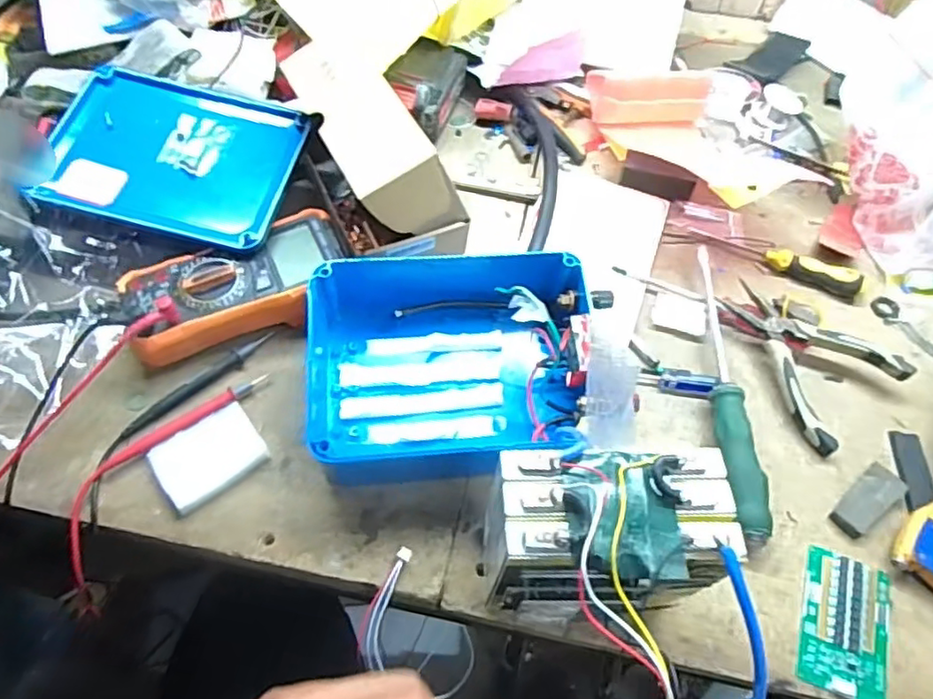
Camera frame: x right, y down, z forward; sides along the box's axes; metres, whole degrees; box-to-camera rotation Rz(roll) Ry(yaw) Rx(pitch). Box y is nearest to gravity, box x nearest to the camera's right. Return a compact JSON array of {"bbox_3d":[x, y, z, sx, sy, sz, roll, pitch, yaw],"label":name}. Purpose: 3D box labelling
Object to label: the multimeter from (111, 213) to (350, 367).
[{"bbox_3d":[-0.181,-0.046,0.507,0.173,0.045,0.090,-23,62,-15],"label":"multimeter"}]

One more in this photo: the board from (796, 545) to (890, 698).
[{"bbox_3d":[0.248,0.179,0.409,0.054,0.006,0.088,20,60,10],"label":"board"}]

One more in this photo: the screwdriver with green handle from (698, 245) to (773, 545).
[{"bbox_3d":[0.203,0.023,0.494,0.030,0.031,0.257,4,58,0],"label":"screwdriver with green handle"}]

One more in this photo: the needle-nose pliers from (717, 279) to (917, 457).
[{"bbox_3d":[0.267,0.003,0.509,0.101,0.031,0.138,-34,65,-21],"label":"needle-nose pliers"}]

